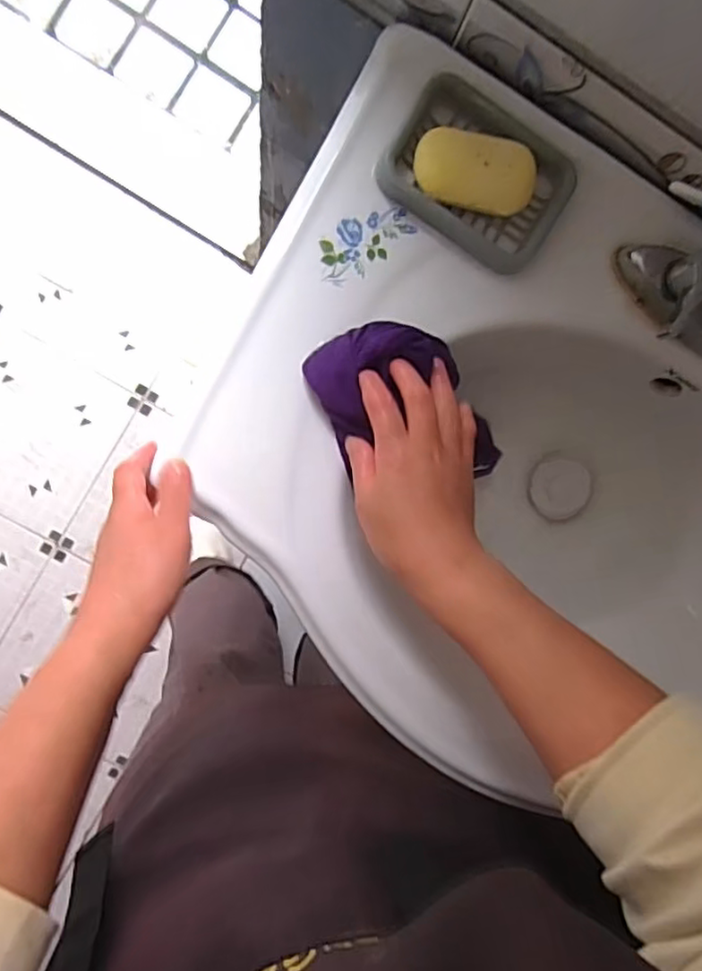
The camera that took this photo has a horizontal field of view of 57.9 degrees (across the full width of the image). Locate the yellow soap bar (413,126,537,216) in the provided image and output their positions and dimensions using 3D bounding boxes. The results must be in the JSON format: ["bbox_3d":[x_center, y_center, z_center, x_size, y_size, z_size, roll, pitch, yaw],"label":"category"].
[{"bbox_3d":[0.080,-0.201,0.408,0.077,0.023,0.040,12,90,-9],"label":"yellow soap bar"}]

